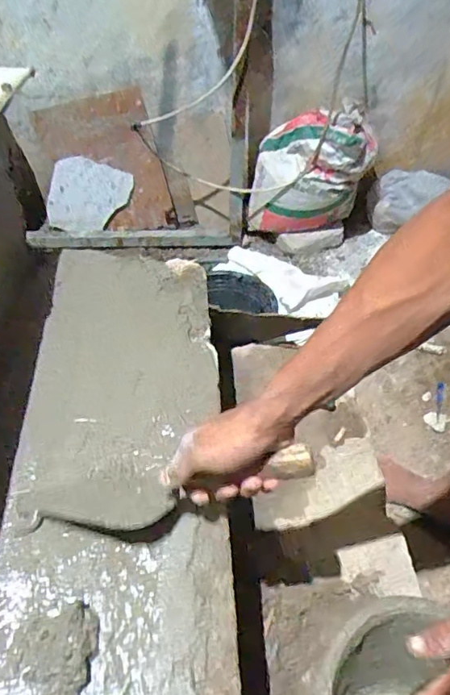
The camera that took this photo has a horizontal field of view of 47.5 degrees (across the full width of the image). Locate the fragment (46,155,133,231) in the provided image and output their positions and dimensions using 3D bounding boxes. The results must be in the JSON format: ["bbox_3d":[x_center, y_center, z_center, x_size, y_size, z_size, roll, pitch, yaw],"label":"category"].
[{"bbox_3d":[-0.450,-0.488,1.677,0.234,0.246,0.023,19,30,-14],"label":"fragment"}]

